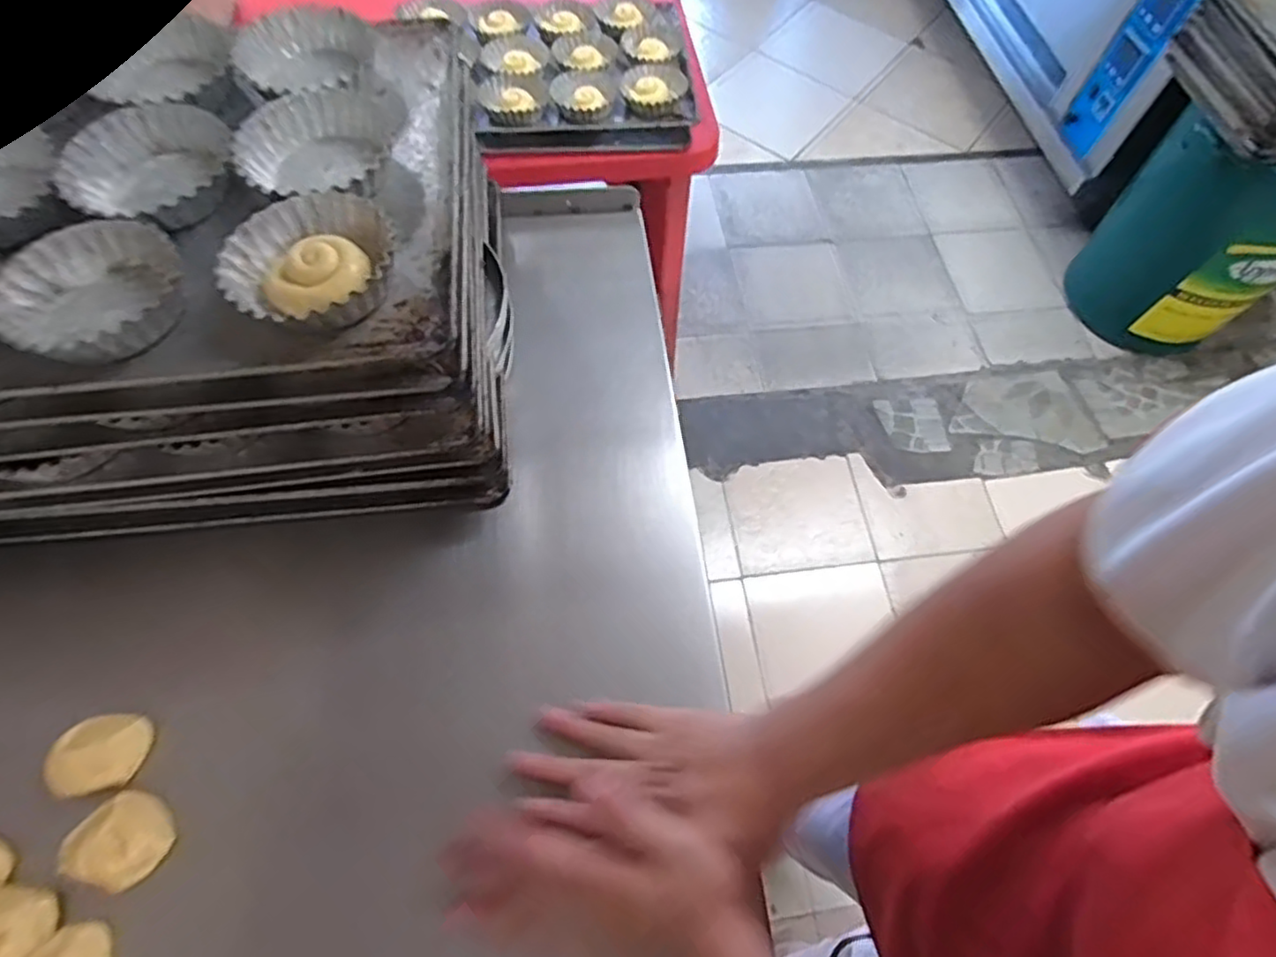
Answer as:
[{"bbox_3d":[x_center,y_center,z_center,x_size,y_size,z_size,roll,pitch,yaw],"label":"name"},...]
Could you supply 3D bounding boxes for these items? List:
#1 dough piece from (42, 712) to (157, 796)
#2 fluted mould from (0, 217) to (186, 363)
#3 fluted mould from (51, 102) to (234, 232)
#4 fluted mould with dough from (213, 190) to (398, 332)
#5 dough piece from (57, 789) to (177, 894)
[{"bbox_3d":[-0.356,0.182,0.450,0.040,0.033,0.051,5,62,0],"label":"dough piece"},{"bbox_3d":[-0.314,-0.106,0.395,0.095,0.032,0.094,1,63,-2],"label":"fluted mould"},{"bbox_3d":[-0.312,-0.203,0.444,0.103,0.024,0.098,1,63,-2],"label":"fluted mould"},{"bbox_3d":[-0.193,-0.127,0.402,0.097,0.028,0.096,-5,63,-6],"label":"fluted mould with dough"},{"bbox_3d":[-0.325,0.228,0.426,0.043,0.033,0.049,26,64,10],"label":"dough piece"}]

